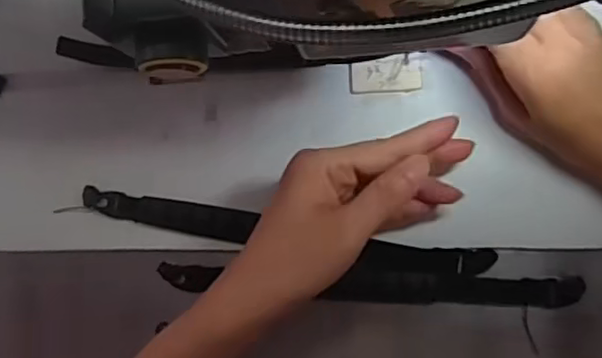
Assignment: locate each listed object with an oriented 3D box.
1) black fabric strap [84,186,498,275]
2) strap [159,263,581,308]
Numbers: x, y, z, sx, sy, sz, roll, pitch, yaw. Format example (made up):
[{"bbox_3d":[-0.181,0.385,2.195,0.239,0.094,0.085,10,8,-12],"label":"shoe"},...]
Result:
[{"bbox_3d":[-0.011,0.032,0.359,0.235,0.007,0.020,9,88,8],"label":"black fabric strap"},{"bbox_3d":[0.035,0.059,0.353,0.231,0.007,0.019,2,87,7],"label":"strap"}]

